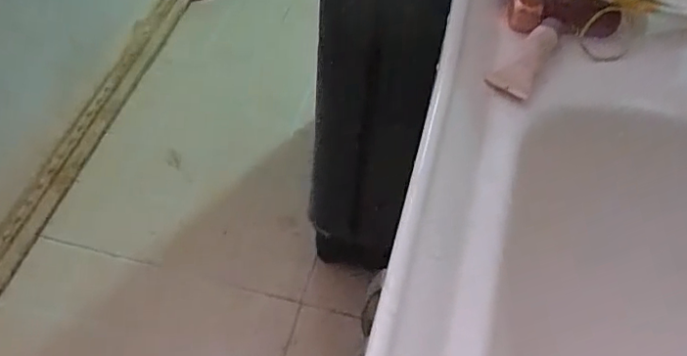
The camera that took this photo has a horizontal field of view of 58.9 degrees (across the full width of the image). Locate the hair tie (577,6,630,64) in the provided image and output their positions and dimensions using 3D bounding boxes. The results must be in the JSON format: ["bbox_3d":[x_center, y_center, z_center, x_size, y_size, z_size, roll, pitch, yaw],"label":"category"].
[{"bbox_3d":[0.188,-0.103,0.436,0.032,0.019,0.039,-5,56,-9],"label":"hair tie"}]

